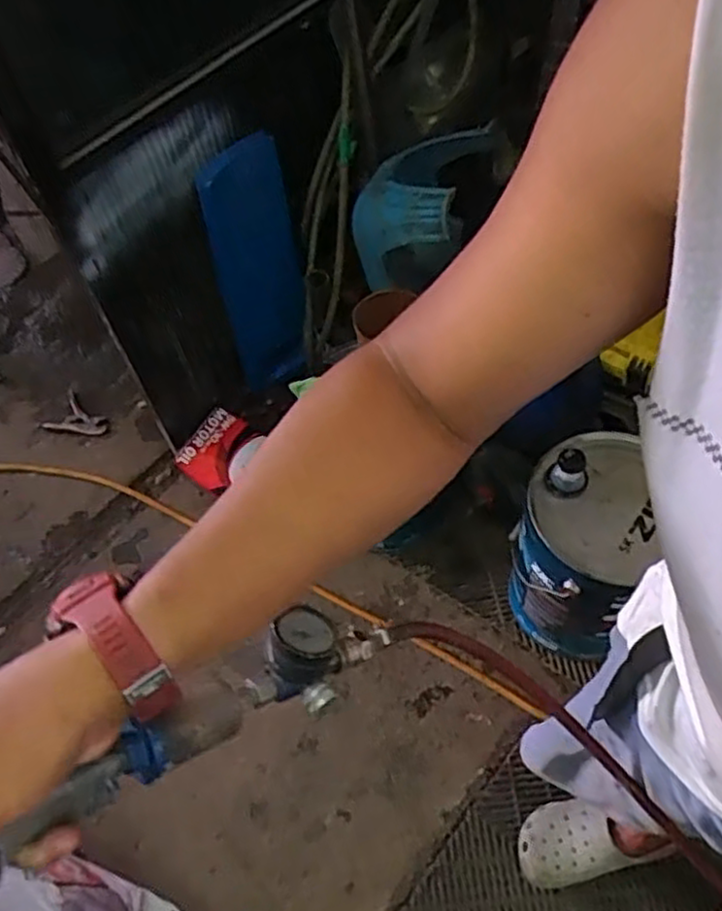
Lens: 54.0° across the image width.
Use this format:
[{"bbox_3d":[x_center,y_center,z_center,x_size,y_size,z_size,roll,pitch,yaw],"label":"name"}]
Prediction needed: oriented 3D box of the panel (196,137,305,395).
[{"bbox_3d":[-0.227,-0.423,1.635,0.035,0.549,0.231,27,52,34],"label":"panel"}]

